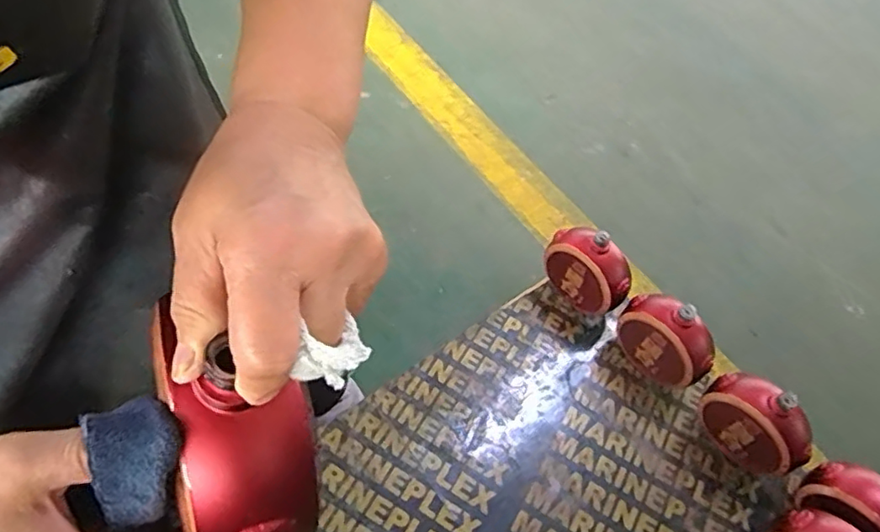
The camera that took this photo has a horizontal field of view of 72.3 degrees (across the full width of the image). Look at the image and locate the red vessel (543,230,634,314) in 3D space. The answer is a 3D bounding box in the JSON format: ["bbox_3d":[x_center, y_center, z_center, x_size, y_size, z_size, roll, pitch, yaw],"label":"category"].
[{"bbox_3d":[0.234,0.006,0.937,0.060,0.124,0.136,-33,65,-24],"label":"red vessel"}]

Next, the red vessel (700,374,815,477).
[{"bbox_3d":[0.427,0.220,0.827,0.080,0.138,0.135,-21,61,-19],"label":"red vessel"}]

